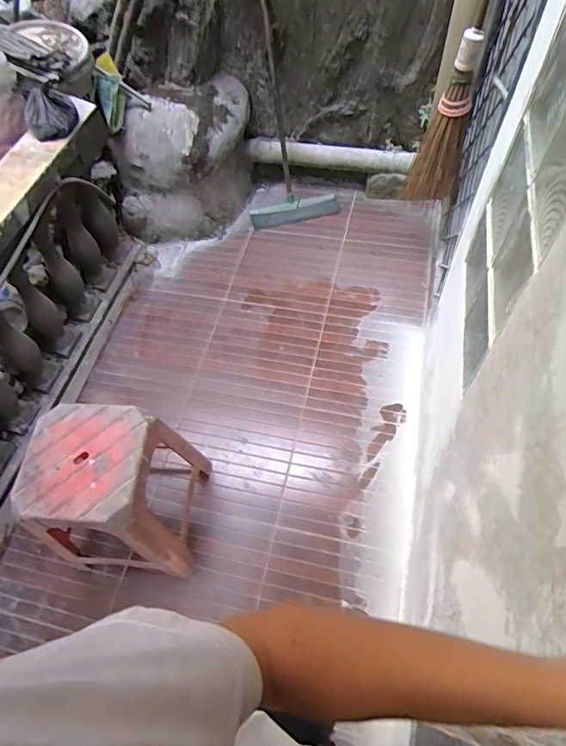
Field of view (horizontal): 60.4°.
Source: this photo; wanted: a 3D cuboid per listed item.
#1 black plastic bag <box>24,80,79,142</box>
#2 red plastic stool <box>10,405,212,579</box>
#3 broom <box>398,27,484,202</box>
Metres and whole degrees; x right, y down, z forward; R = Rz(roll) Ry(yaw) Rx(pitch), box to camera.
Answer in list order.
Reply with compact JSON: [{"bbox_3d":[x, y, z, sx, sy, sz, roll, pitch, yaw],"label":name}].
[{"bbox_3d":[-0.703,-0.786,1.471,0.147,0.093,0.157,-17,60,-7],"label":"black plastic bag"},{"bbox_3d":[-0.427,0.316,1.288,0.335,0.432,0.324,2,60,4],"label":"red plastic stool"},{"bbox_3d":[0.527,-0.763,1.537,0.152,0.527,0.151,22,63,15],"label":"broom"}]

